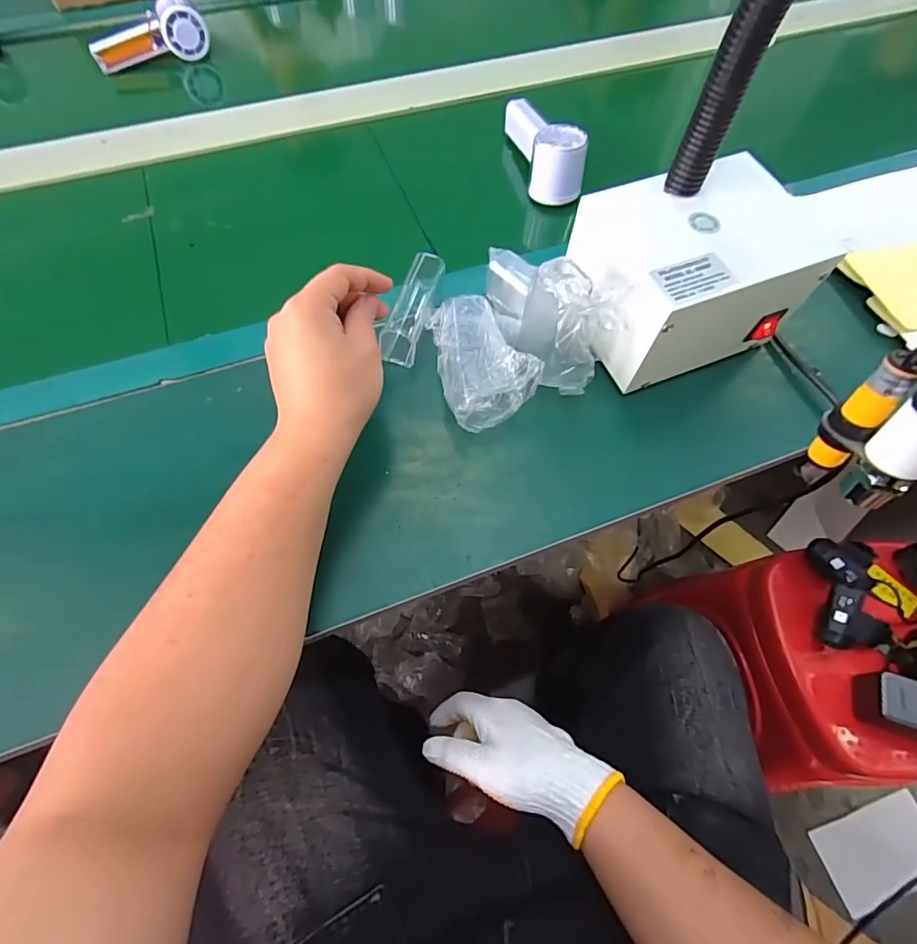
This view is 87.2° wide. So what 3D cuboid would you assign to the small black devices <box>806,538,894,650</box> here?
[{"bbox_3d":[0.490,0.148,0.595,0.089,0.046,0.132,6,63,2],"label":"small black devices"}]

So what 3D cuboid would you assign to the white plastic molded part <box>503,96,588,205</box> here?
[{"bbox_3d":[0.100,-0.361,0.530,0.059,0.064,0.142,-7,64,-5],"label":"white plastic molded part"}]

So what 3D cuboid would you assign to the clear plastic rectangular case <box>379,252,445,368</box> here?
[{"bbox_3d":[-0.040,-0.152,0.437,0.028,0.031,0.113,14,64,6],"label":"clear plastic rectangular case"}]

